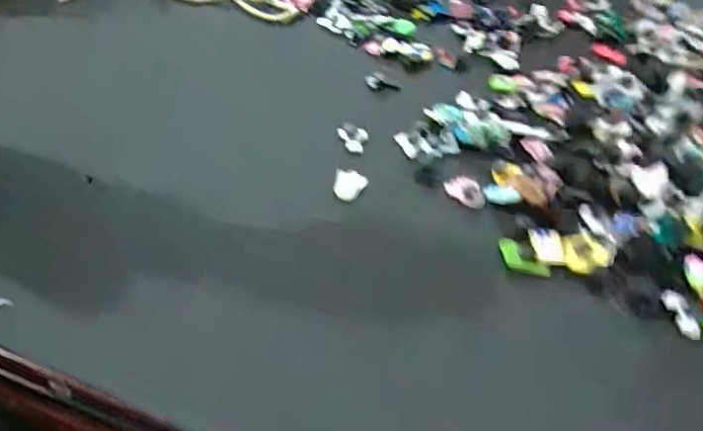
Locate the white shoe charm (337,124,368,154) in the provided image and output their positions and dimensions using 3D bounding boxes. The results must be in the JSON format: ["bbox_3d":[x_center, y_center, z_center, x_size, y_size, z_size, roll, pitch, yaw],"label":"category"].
[{"bbox_3d":[0.001,-0.061,0.447,0.025,0.013,0.026,5,44,-1],"label":"white shoe charm"}]

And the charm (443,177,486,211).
[{"bbox_3d":[0.084,-0.017,0.410,0.022,0.006,0.031,-19,49,-25],"label":"charm"}]

